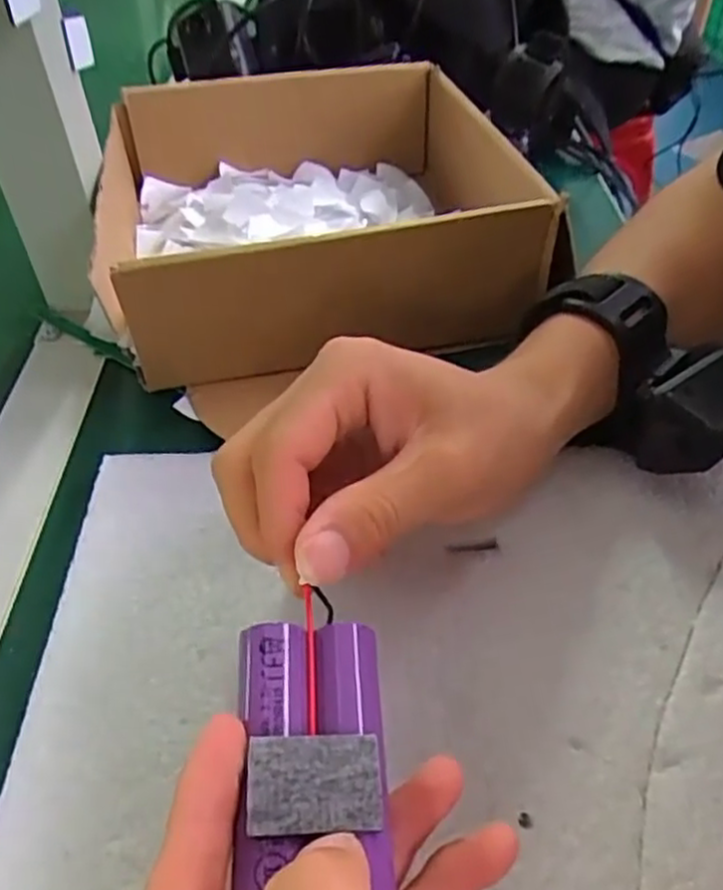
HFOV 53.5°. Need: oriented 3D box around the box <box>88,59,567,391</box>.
[{"bbox_3d":[-0.026,-0.142,0.402,0.217,0.071,0.239,-7,45,-6],"label":"box"}]

